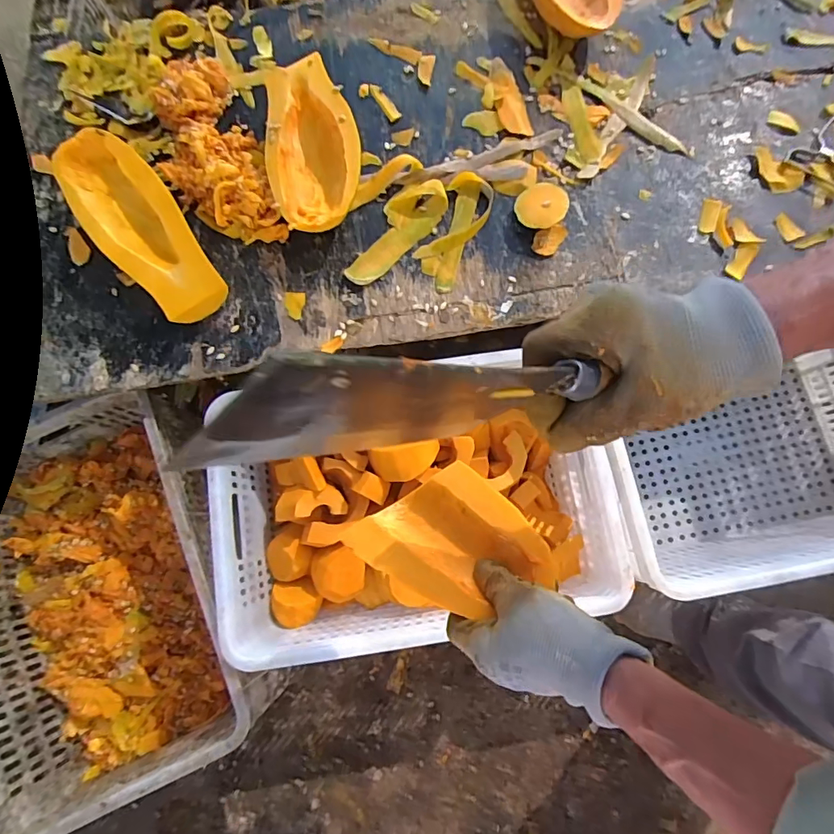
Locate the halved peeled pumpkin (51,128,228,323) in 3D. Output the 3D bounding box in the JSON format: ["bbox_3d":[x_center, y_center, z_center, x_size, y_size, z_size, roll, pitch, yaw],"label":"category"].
[{"bbox_3d":[-0.375,-0.255,0.655,0.117,0.086,0.282,-34,78,-7],"label":"halved peeled pumpkin"}]

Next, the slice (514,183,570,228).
[{"bbox_3d":[0.181,-0.307,0.699,0.070,0.029,0.077,0,76,1],"label":"slice"}]

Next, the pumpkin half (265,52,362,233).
[{"bbox_3d":[-0.151,-0.385,0.693,0.132,0.072,0.279,-14,78,-1],"label":"pumpkin half"}]

